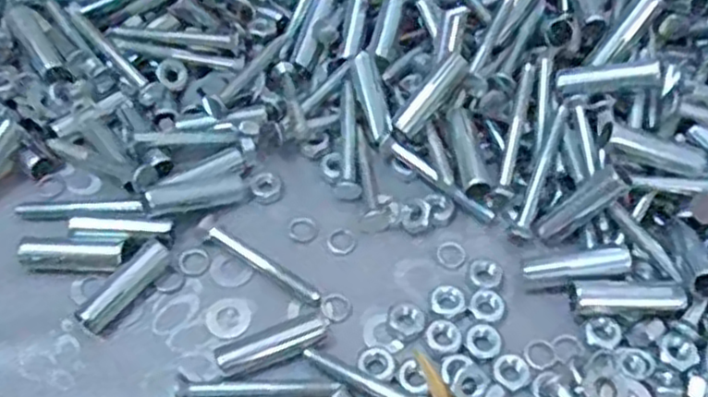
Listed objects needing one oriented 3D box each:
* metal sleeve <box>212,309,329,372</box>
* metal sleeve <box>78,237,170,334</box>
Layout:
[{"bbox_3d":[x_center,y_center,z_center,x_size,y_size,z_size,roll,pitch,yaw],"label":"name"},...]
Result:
[{"bbox_3d":[-0.028,0.051,0.261,0.041,0.008,0.012,-20,55,-14],"label":"metal sleeve"},{"bbox_3d":[-0.084,0.032,0.274,0.010,0.008,0.040,28,58,21],"label":"metal sleeve"}]

